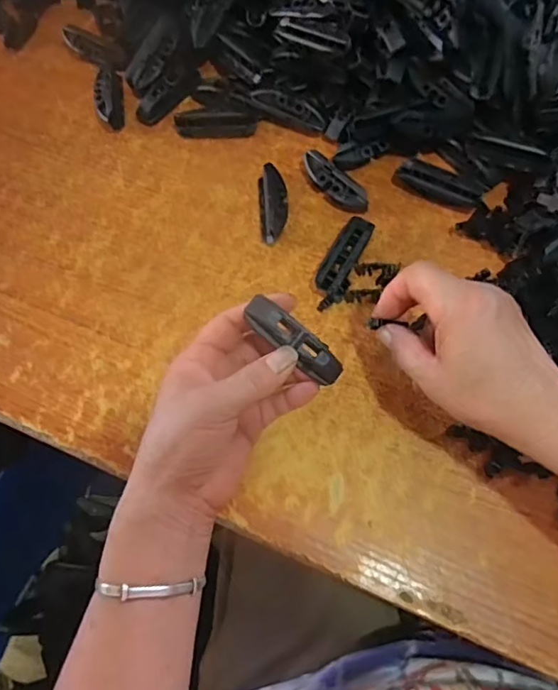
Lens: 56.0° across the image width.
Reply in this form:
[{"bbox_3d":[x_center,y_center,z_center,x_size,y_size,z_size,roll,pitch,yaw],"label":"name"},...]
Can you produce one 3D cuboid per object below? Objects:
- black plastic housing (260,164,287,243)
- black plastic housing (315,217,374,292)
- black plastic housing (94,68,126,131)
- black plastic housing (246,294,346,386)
[{"bbox_3d":[-0.004,-0.119,0.438,0.022,0.025,0.068,-2,69,-1],"label":"black plastic housing"},{"bbox_3d":[0.052,-0.072,0.423,0.022,0.017,0.069,29,72,10],"label":"black plastic housing"},{"bbox_3d":[-0.157,-0.230,0.485,0.022,0.020,0.070,-8,69,-3],"label":"black plastic housing"},{"bbox_3d":[0.010,-0.002,0.329,0.072,0.015,0.020,40,73,-6],"label":"black plastic housing"}]

